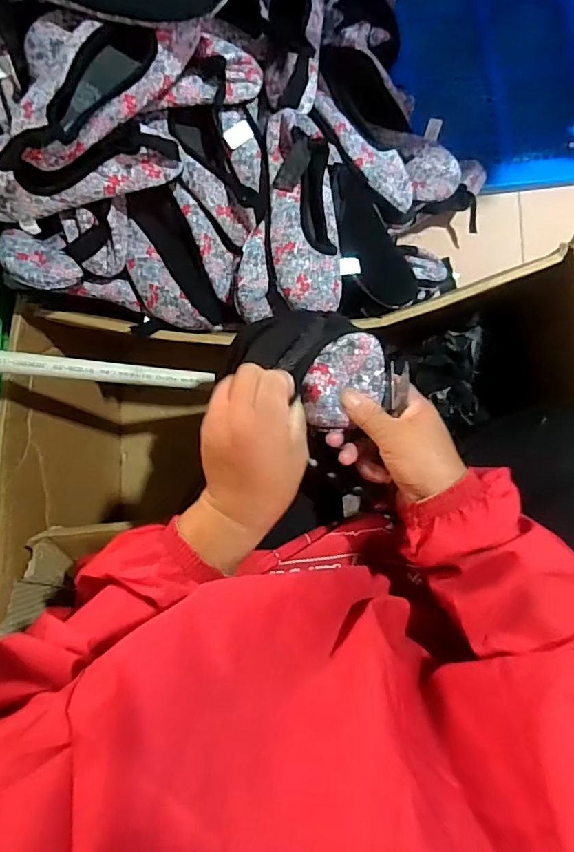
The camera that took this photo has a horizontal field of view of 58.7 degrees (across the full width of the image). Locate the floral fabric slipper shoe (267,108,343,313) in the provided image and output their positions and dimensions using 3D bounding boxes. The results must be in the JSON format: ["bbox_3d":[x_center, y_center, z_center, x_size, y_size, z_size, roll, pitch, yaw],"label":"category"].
[{"bbox_3d":[0.019,-0.261,0.628,0.082,0.051,0.237,-7,95,3],"label":"floral fabric slipper shoe"}]

